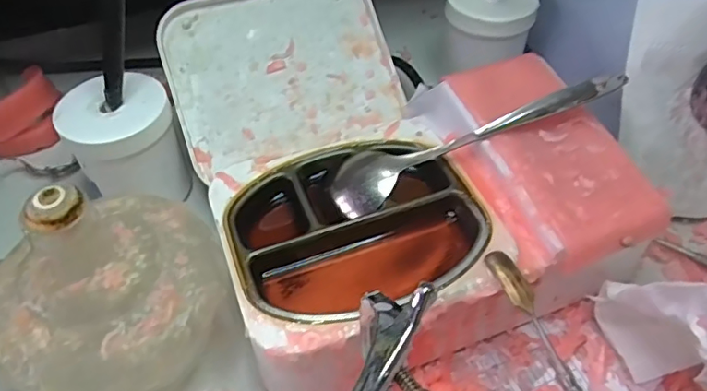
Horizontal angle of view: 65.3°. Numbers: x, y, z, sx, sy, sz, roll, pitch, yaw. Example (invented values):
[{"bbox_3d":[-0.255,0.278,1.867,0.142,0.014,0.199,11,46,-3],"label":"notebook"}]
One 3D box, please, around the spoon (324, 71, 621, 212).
[{"bbox_3d":[0.056,-0.027,0.265,0.142,0.020,0.019,-23,51,6],"label":"spoon"}]

